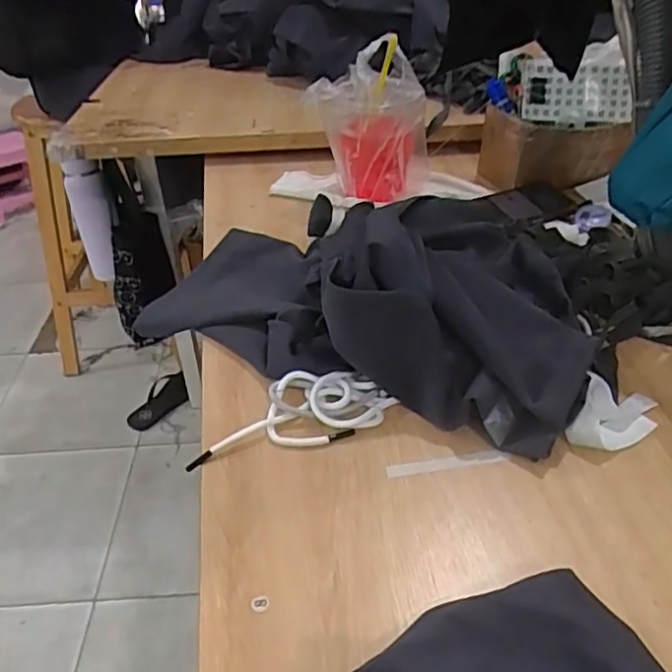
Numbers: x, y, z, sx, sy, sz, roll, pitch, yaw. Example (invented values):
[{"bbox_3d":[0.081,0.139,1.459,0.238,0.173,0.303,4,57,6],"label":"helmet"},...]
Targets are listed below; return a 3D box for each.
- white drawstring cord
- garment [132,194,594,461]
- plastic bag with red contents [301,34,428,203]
[{"bbox_3d":[-0.037,0.064,0.529,0.168,0.024,0.063,-11,39,-11],"label":"white drawstring cord"},{"bbox_3d":[0.022,-0.059,0.599,0.438,0.116,0.244,13,41,18],"label":"garment"},{"bbox_3d":[0.045,-0.274,0.822,0.149,0.181,0.106,4,39,8],"label":"plastic bag with red contents"}]

